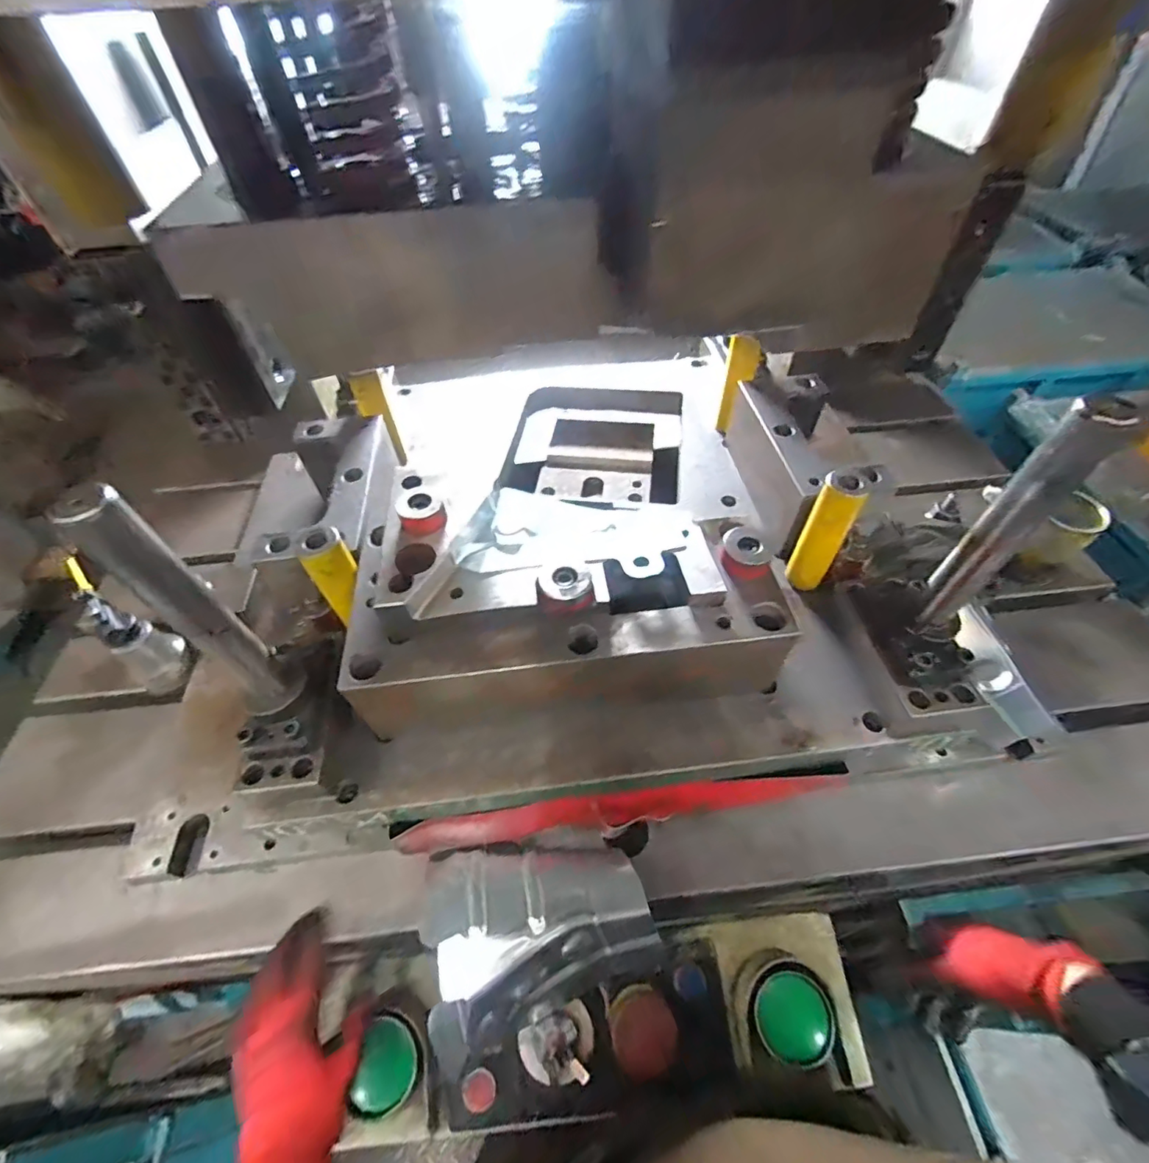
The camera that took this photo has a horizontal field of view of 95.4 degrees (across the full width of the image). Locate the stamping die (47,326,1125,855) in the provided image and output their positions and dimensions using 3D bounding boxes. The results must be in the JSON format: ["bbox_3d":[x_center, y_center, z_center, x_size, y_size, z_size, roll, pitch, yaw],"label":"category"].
[{"bbox_3d":[0.006,-0.131,0.597,0.630,0.286,0.652,-6,50,-3],"label":"stamping die"}]

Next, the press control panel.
[{"bbox_3d":[0.030,0.415,0.499,0.450,0.085,0.133,-5,50,-3],"label":"press control panel"}]

